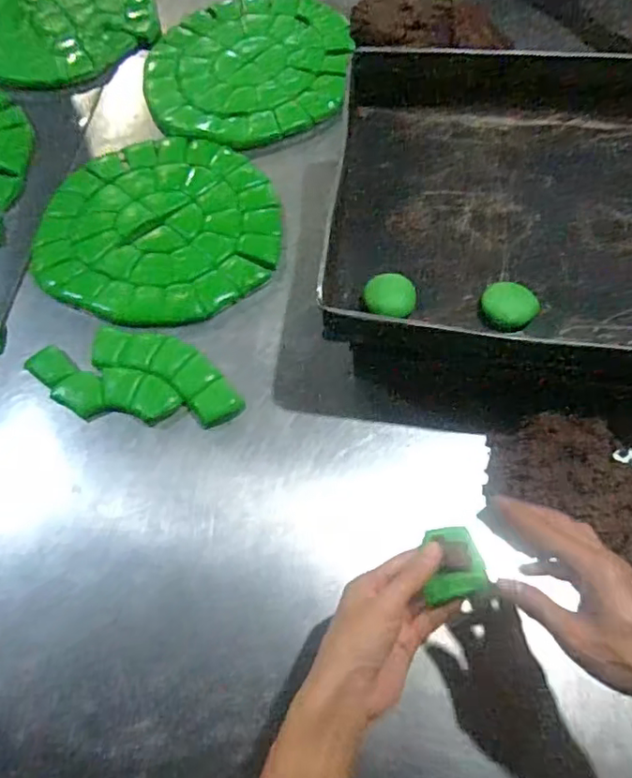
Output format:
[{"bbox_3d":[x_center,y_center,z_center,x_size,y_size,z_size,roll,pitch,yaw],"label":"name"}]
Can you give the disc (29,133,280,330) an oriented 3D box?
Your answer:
[{"bbox_3d":[-0.203,-0.219,0.766,0.306,0.016,0.304,-1,65,3],"label":"disc"}]

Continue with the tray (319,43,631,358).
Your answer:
[{"bbox_3d":[0.459,-0.213,0.643,0.883,0.069,0.452,4,66,6],"label":"tray"}]

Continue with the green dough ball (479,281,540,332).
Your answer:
[{"bbox_3d":[0.195,-0.082,0.595,0.054,0.029,0.050,30,68,17],"label":"green dough ball"}]

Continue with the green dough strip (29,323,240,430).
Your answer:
[{"bbox_3d":[-0.209,-0.016,0.673,0.249,0.013,0.110,3,65,5],"label":"green dough strip"}]

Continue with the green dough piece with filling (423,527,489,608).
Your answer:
[{"bbox_3d":[0.107,0.136,0.461,0.045,0.018,0.054,-7,65,1],"label":"green dough piece with filling"}]

